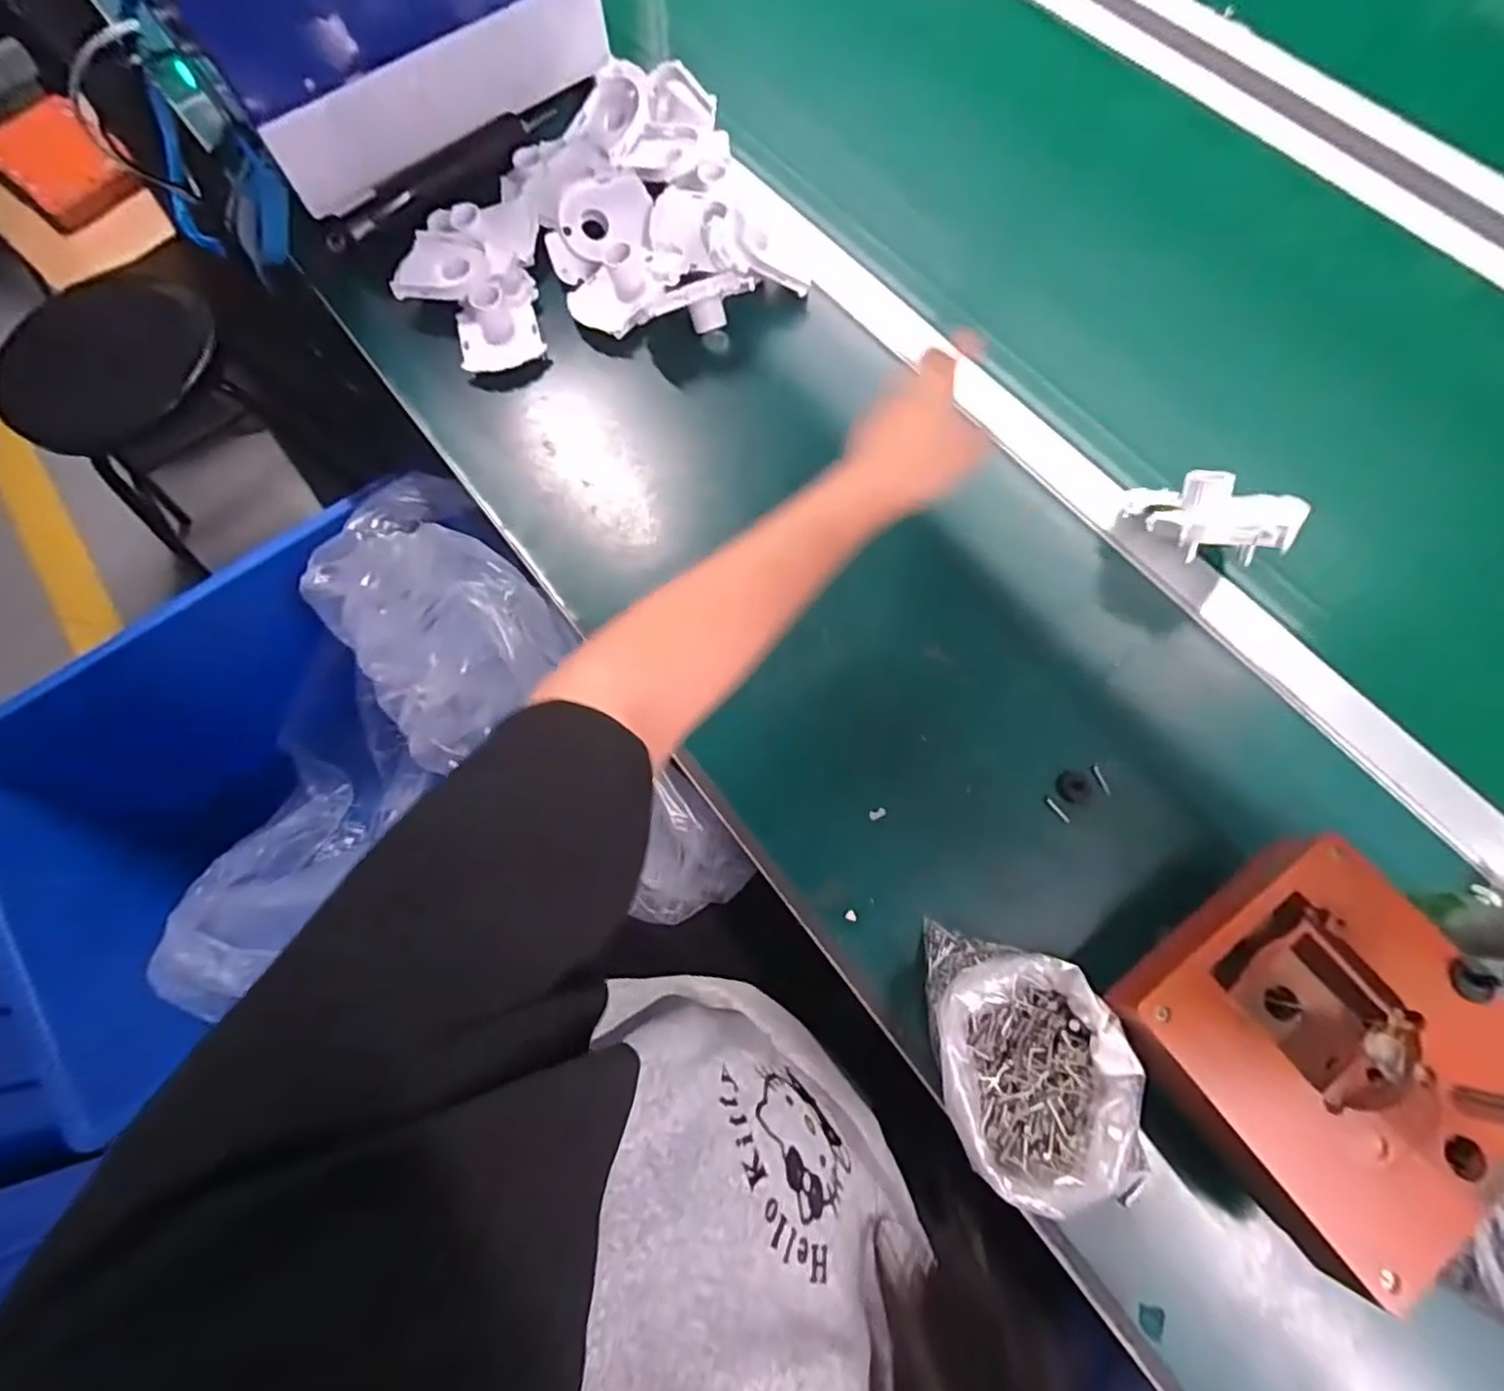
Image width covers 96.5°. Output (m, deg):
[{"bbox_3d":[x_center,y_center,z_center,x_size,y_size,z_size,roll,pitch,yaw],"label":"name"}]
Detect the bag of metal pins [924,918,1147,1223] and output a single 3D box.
[{"bbox_3d":[0.147,0.202,0.368,0.103,0.058,0.117,11,72,6],"label":"bag of metal pins"}]

